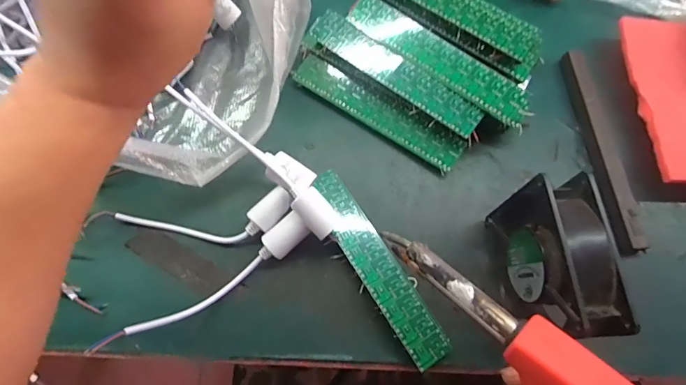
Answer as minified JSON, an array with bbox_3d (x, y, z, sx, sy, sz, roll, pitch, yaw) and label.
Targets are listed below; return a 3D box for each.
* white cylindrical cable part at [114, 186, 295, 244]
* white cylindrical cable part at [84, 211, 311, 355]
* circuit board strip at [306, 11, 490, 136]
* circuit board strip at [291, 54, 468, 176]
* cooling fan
[{"bbox_3d":[-0.132,0.028,0.388,0.169,0.026,0.042,-9,68,9],"label":"white cylindrical cable part"},{"bbox_3d":[-0.108,0.080,0.348,0.184,0.065,0.028,-38,75,-16],"label":"white cylindrical cable part"},{"bbox_3d":[0.054,-0.127,0.428,0.204,0.008,0.038,38,89,11],"label":"circuit board strip"},{"bbox_3d":[0.036,-0.088,0.448,0.204,0.010,0.042,32,86,10],"label":"circuit board strip"},{"bbox_3d":[0.168,0.059,0.334,0.040,0.121,0.114,-1,69,-3],"label":"cooling fan"}]

